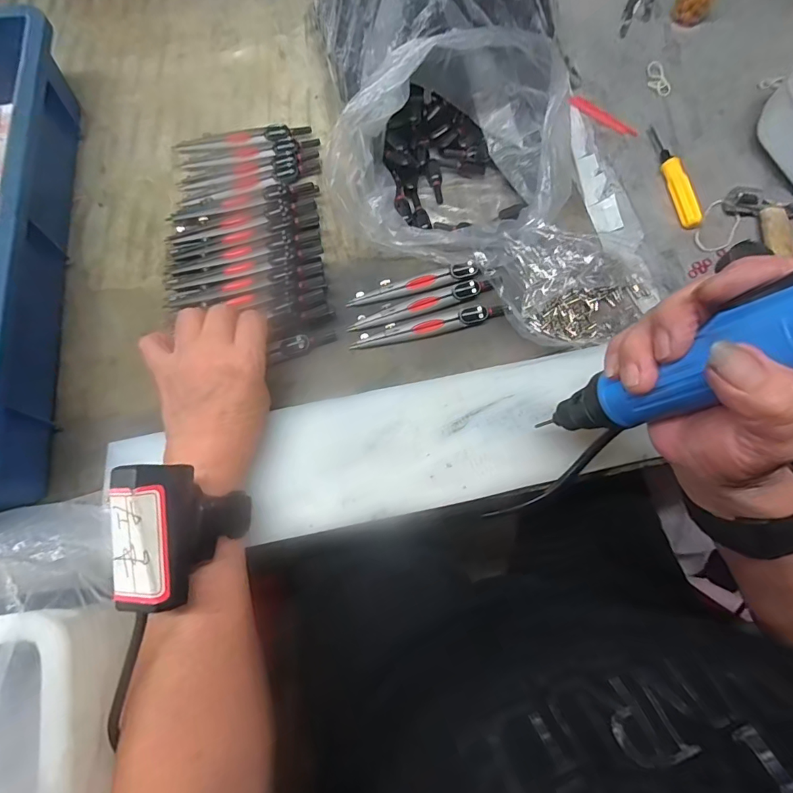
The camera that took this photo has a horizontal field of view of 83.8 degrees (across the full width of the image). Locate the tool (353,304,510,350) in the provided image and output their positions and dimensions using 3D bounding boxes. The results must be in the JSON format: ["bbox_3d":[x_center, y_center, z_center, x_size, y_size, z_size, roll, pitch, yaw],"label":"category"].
[{"bbox_3d":[0.026,-0.058,0.353,0.121,0.014,0.015,-11,71,-5],"label":"tool"}]

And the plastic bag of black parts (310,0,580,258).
[{"bbox_3d":[0.048,-0.267,0.380,0.210,0.103,0.287,-3,71,-2],"label":"plastic bag of black parts"}]

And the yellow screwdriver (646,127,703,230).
[{"bbox_3d":[0.260,-0.209,0.412,0.017,0.016,0.120,-3,71,-2],"label":"yellow screwdriver"}]

